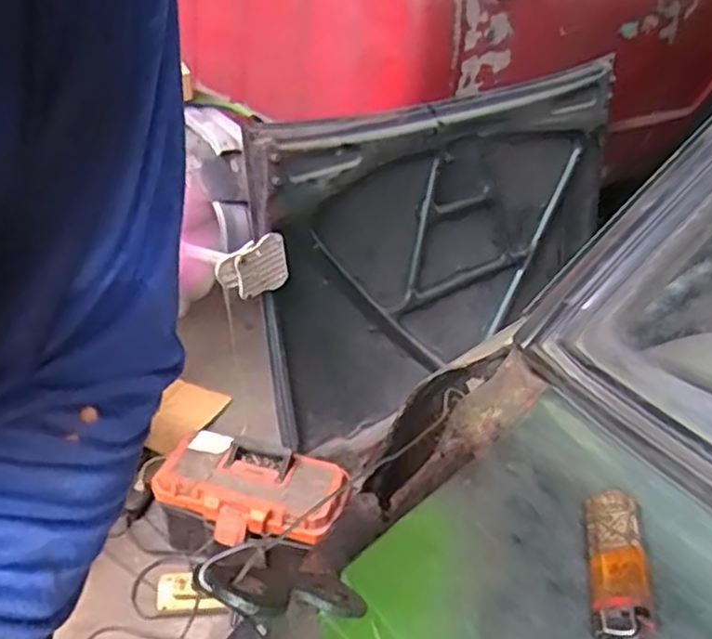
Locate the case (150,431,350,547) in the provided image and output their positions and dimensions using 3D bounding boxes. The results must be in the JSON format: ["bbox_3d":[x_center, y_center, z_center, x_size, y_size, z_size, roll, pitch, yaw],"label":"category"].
[{"bbox_3d":[-0.219,0.347,1.483,0.358,0.078,0.213,10,32,10],"label":"case"}]

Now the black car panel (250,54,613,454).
[{"bbox_3d":[0.209,-0.163,1.719,1.052,0.723,0.095,-19,29,-23],"label":"black car panel"}]

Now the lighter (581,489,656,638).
[{"bbox_3d":[0.117,0.109,0.323,0.023,0.018,0.077,8,32,6],"label":"lighter"}]

